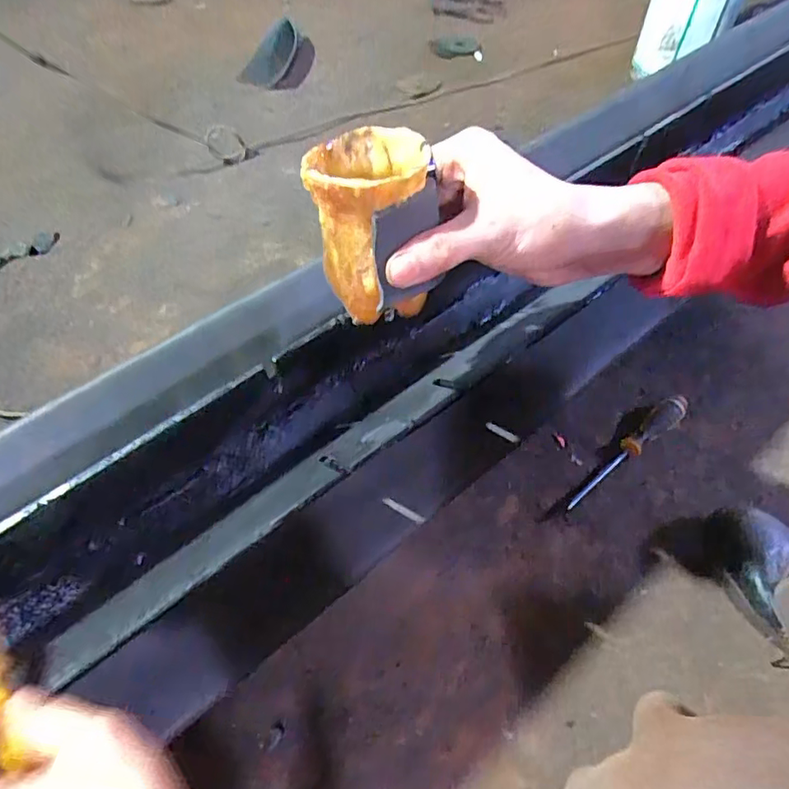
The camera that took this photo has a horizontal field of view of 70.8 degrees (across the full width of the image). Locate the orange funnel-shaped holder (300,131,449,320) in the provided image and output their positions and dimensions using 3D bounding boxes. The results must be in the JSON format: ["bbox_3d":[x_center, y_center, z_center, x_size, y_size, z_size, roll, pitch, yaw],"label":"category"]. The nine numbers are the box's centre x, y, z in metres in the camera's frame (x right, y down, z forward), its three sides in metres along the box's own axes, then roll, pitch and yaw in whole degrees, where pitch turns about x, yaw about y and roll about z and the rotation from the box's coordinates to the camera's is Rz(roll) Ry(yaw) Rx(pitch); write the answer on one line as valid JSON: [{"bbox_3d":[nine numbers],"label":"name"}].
[{"bbox_3d":[-0.010,-0.085,0.280,0.061,0.073,0.068,-1,56,-3],"label":"orange funnel-shaped holder"}]

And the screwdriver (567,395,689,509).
[{"bbox_3d":[0.288,0.068,0.676,0.214,0.022,0.030,-36,64,-23],"label":"screwdriver"}]

